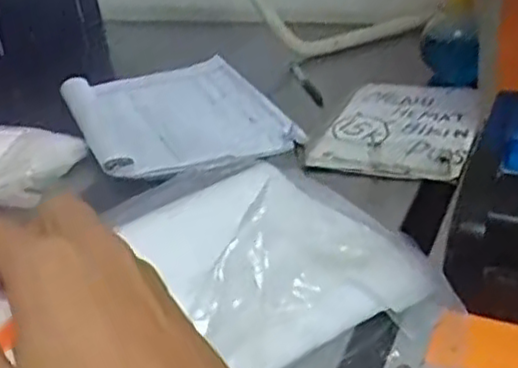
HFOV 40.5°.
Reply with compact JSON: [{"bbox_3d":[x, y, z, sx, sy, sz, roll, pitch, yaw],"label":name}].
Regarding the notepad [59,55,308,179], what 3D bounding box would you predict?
[{"bbox_3d":[-0.097,-0.087,0.804,0.213,0.027,0.321,-16,30,-16],"label":"notepad"}]

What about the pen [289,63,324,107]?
[{"bbox_3d":[0.058,-0.124,0.862,0.011,0.014,0.126,-11,29,-8],"label":"pen"}]

